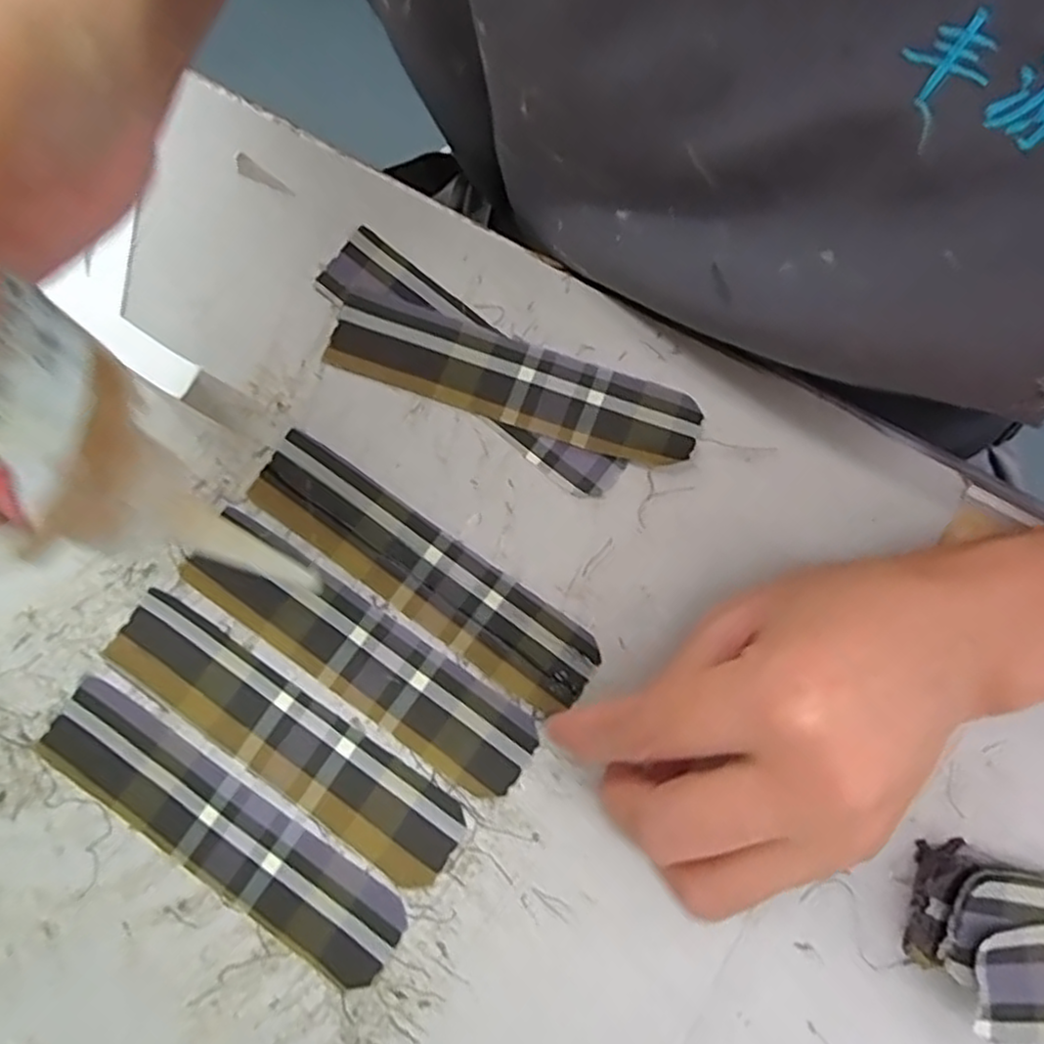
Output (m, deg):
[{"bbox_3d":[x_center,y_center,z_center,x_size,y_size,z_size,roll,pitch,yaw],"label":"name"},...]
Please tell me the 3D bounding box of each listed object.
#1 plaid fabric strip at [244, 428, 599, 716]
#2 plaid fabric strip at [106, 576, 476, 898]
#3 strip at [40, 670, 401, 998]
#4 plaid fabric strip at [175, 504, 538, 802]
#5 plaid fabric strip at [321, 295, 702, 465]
[{"bbox_3d":[-0.037,0.017,0.260,0.140,0.004,0.032,34,80,8],"label":"plaid fabric strip"},{"bbox_3d":[-0.083,0.074,0.248,0.139,0.004,0.031,33,80,9],"label":"plaid fabric strip"},{"bbox_3d":[-0.104,0.104,0.243,0.140,0.004,0.032,32,80,9],"label":"strip"},{"bbox_3d":[-0.058,0.046,0.254,0.138,0.005,0.033,34,80,9],"label":"plaid fabric strip"},{"bbox_3d":[-0.005,-0.054,0.271,0.142,0.005,0.032,19,78,6],"label":"plaid fabric strip"}]

